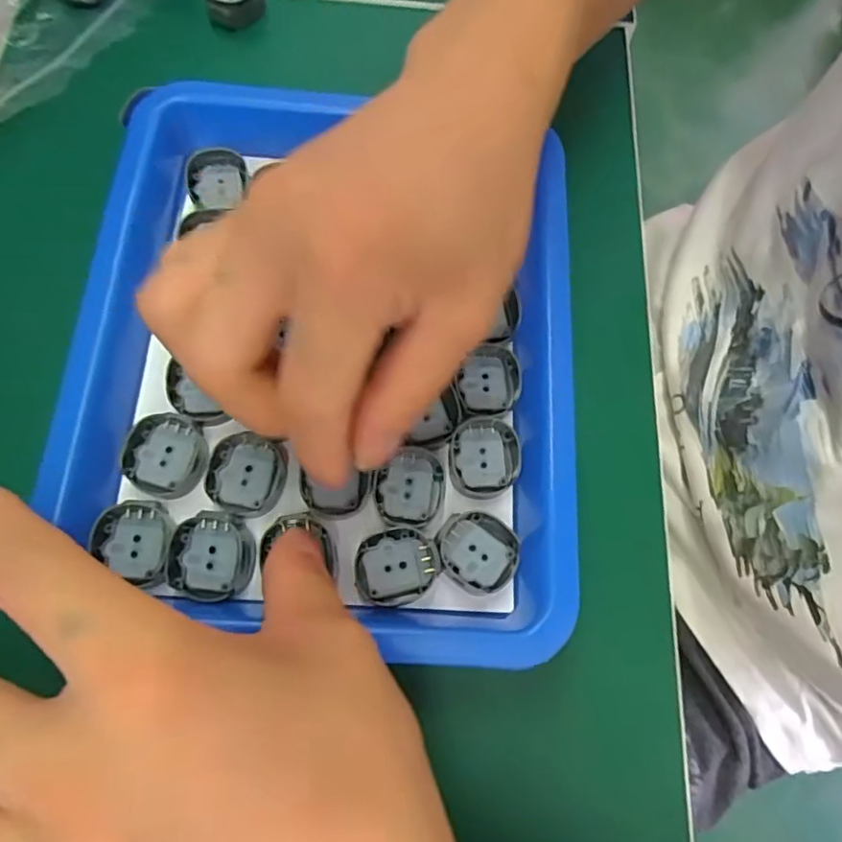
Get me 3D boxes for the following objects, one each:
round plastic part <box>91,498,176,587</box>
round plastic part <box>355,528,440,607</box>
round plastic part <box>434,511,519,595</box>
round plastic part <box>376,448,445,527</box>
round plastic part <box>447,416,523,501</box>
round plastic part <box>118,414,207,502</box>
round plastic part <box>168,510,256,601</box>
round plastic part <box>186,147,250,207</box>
[{"bbox_3d":[-0.097,0.040,0.203,0.024,0.005,0.027,3,74,0],"label":"round plastic part"},{"bbox_3d":[-0.008,0.050,0.208,0.028,0.004,0.025,-7,74,-3],"label":"round plastic part"},{"bbox_3d":[0.019,0.045,0.210,0.027,0.006,0.026,0,74,-1],"label":"round plastic part"},{"bbox_3d":[-0.004,0.023,0.216,0.023,0.004,0.028,3,74,0],"label":"round plastic part"},{"bbox_3d":[0.023,0.013,0.223,0.026,0.004,0.030,7,74,1],"label":"round plastic part"},{"bbox_3d":[-0.090,0.012,0.212,0.027,0.006,0.029,0,74,-1],"label":"round plastic part"},{"bbox_3d":[-0.071,0.045,0.202,0.027,0.007,0.028,0,74,-1],"label":"round plastic part"},{"bbox_3d":[-0.085,-0.100,0.250,0.024,0.007,0.025,0,74,-1],"label":"round plastic part"}]

